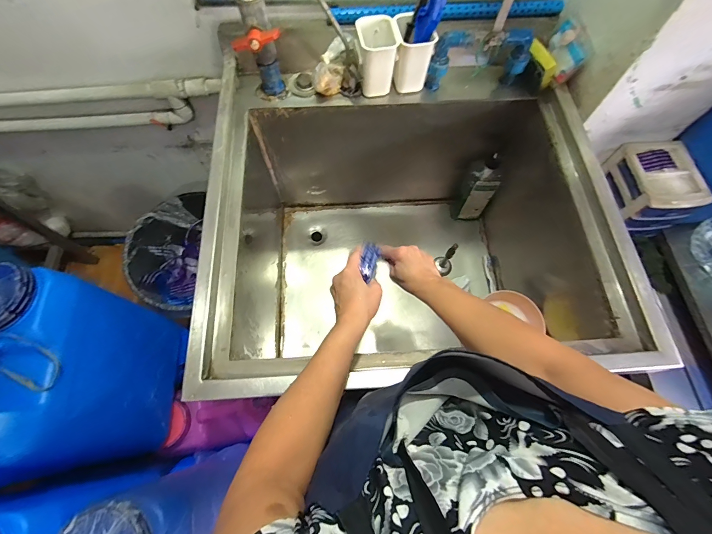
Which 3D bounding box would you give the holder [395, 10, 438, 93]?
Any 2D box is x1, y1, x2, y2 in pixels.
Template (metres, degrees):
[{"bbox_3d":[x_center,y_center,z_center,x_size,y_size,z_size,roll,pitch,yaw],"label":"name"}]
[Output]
[{"bbox_3d":[0.110,-0.425,0.681,0.073,0.110,0.083,-5,68,-2],"label":"holder"}]

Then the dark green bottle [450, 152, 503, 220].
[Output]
[{"bbox_3d":[0.333,-0.219,0.932,0.084,0.274,0.065,2,68,1],"label":"dark green bottle"}]

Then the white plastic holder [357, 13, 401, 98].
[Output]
[{"bbox_3d":[0.041,-0.410,0.672,0.073,0.111,0.082,-2,68,-1],"label":"white plastic holder"}]

